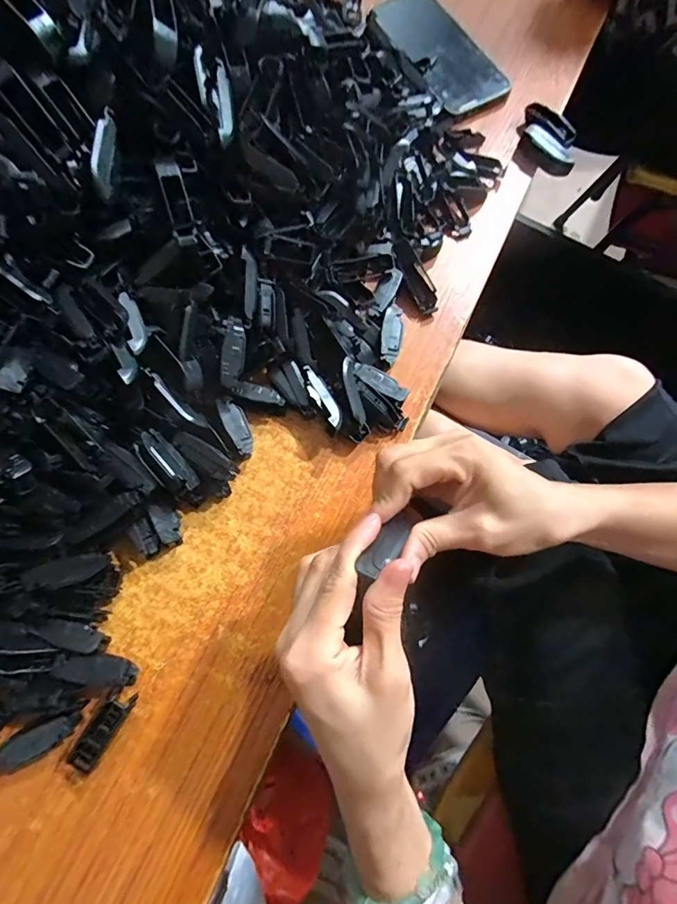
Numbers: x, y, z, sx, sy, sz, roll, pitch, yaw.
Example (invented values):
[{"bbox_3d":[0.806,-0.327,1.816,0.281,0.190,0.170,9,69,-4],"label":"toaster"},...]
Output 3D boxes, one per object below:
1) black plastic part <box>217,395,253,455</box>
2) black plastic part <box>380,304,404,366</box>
[{"bbox_3d":[-0.075,-0.020,0.317,0.016,0.004,0.046,-23,79,-25],"label":"black plastic part"},{"bbox_3d":[0.043,-0.096,0.347,0.017,0.015,0.057,10,74,1],"label":"black plastic part"}]

